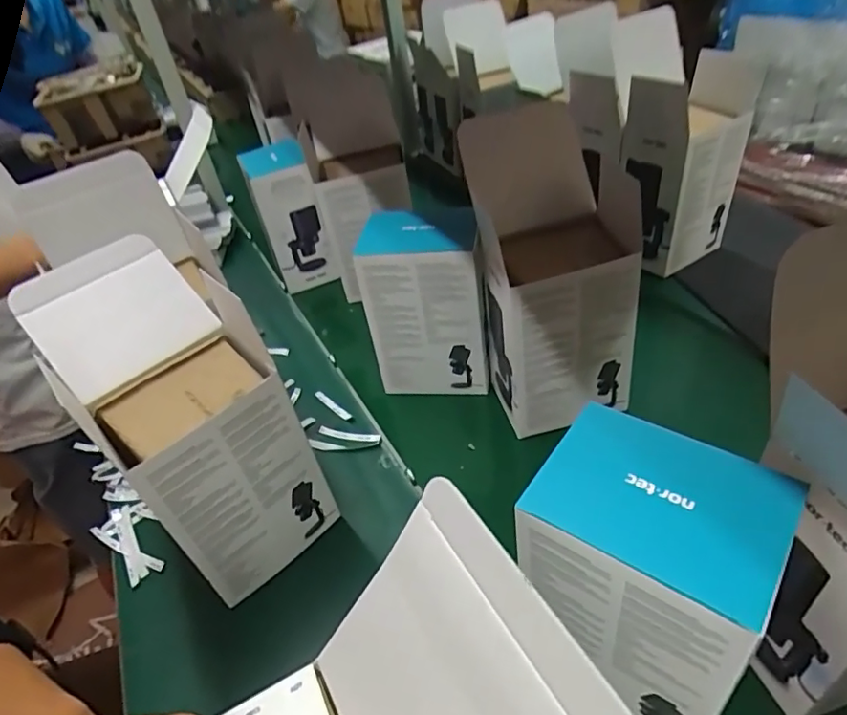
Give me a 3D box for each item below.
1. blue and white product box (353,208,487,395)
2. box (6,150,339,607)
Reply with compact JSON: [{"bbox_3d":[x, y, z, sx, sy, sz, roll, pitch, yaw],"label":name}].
[{"bbox_3d":[0.005,-0.069,0.776,0.167,0.255,0.131,3,45,4],"label":"blue and white product box"},{"bbox_3d":[-0.249,0.062,0.579,0.269,0.295,0.148,34,54,30],"label":"box"}]

